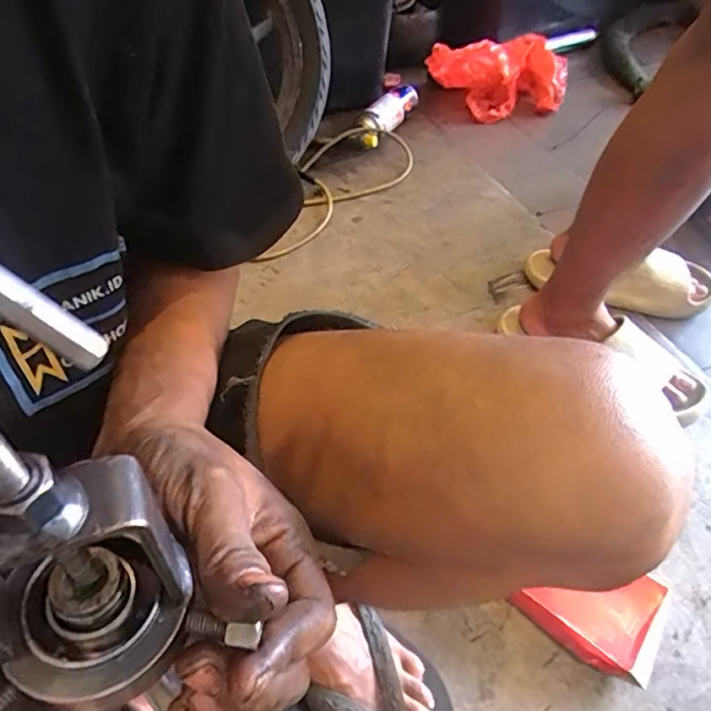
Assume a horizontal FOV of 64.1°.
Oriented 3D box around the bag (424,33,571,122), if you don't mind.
[{"bbox_3d":[0.328,-0.630,1.290,0.313,0.104,0.167,-3,51,-4],"label":"bag"}]

